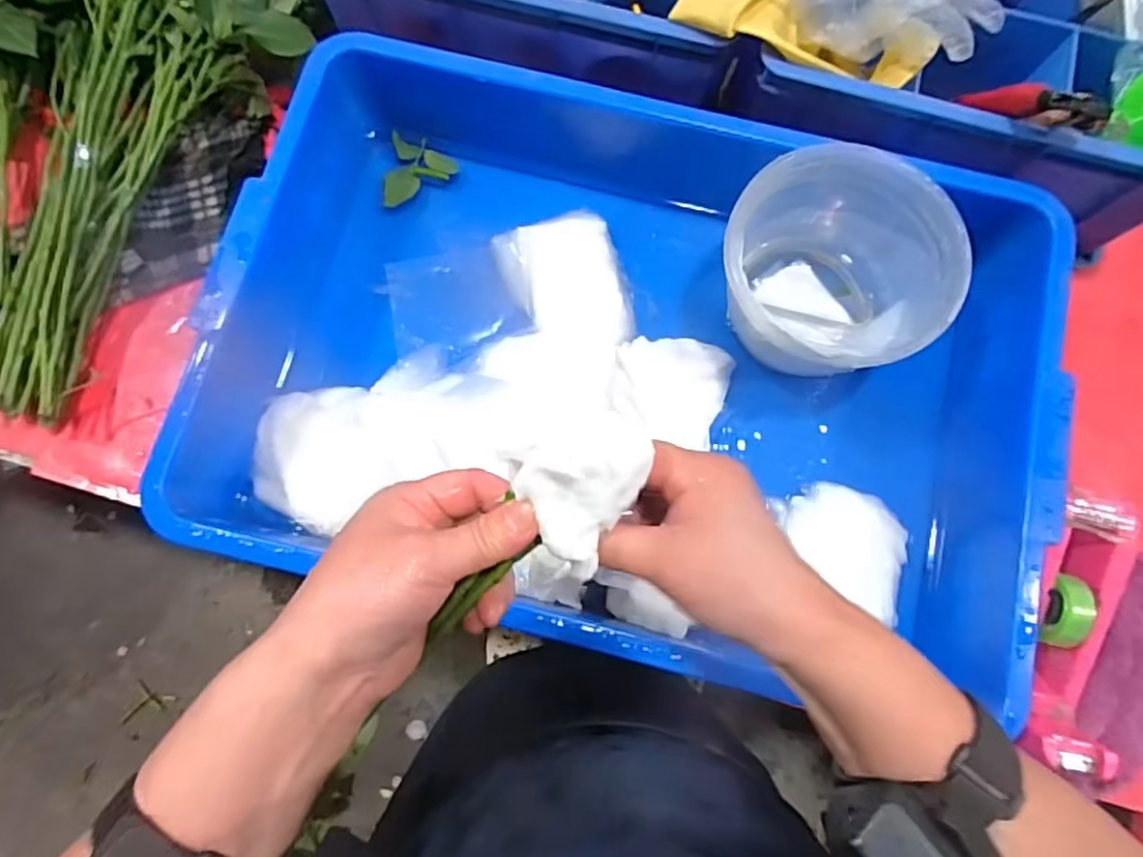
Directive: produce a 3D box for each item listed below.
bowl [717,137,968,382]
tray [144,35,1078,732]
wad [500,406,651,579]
[{"bbox_3d":[0.191,-0.113,0.497,0.152,0.125,0.158,0,79,-1],"label":"bowl"},{"bbox_3d":[0.045,-0.051,0.487,0.579,0.125,0.375,16,79,2],"label":"tray"},{"bbox_3d":[0.000,0.023,0.282,0.056,0.036,0.065,30,80,4],"label":"wad"}]

